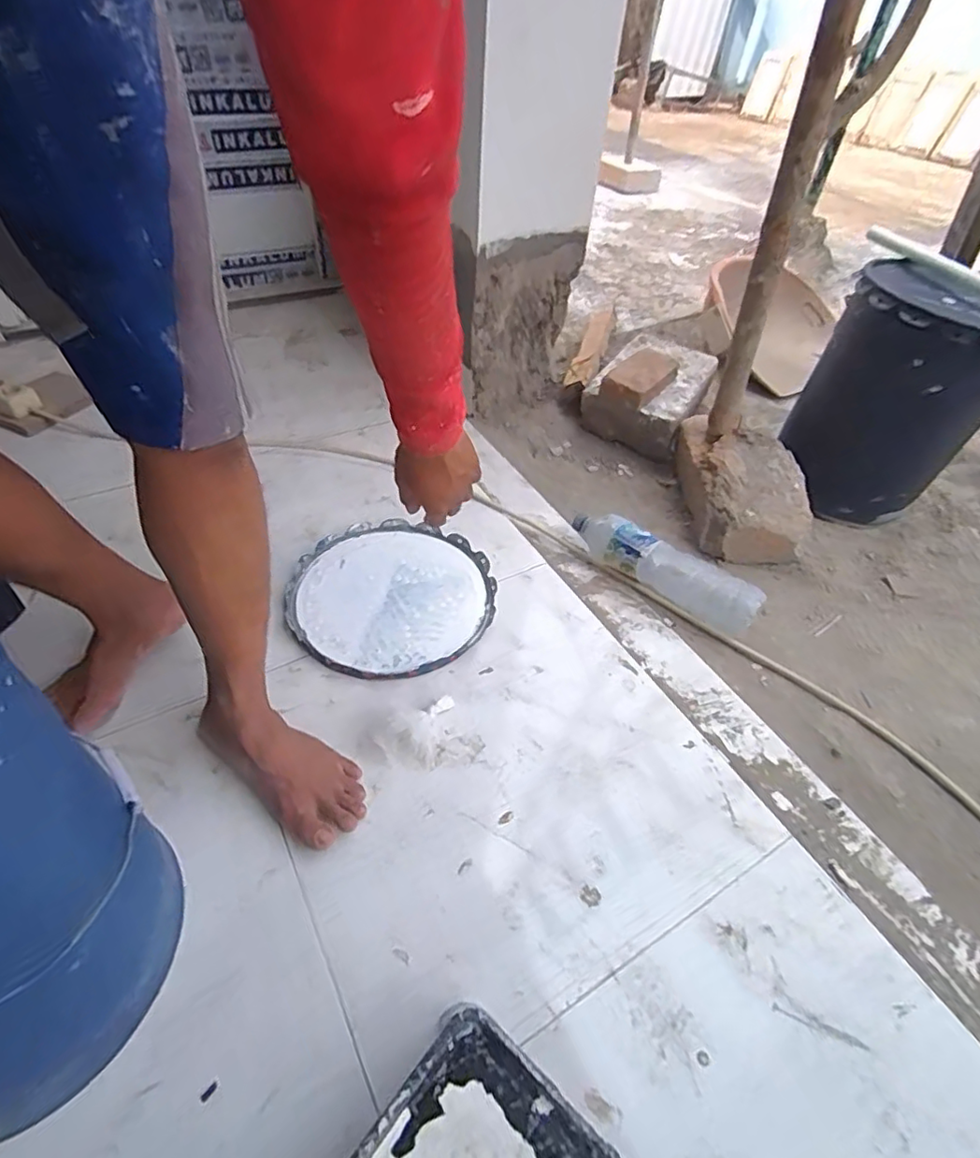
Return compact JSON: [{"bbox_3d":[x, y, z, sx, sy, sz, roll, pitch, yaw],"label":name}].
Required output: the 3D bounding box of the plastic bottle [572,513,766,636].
[{"bbox_3d":[0.267,-0.019,0.917,0.319,0.076,0.080,30,50,23],"label":"plastic bottle"}]

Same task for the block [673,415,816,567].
[{"bbox_3d":[0.447,-0.167,1.032,0.177,0.131,0.298,4,45,0],"label":"block"}]

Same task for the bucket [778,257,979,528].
[{"bbox_3d":[0.698,-0.307,1.019,0.259,0.377,0.259,27,49,20],"label":"bucket"}]

